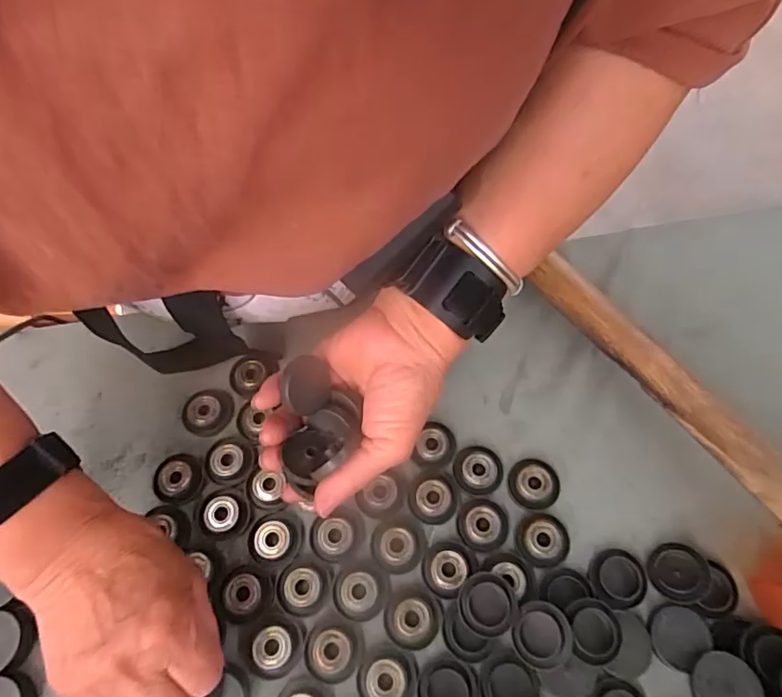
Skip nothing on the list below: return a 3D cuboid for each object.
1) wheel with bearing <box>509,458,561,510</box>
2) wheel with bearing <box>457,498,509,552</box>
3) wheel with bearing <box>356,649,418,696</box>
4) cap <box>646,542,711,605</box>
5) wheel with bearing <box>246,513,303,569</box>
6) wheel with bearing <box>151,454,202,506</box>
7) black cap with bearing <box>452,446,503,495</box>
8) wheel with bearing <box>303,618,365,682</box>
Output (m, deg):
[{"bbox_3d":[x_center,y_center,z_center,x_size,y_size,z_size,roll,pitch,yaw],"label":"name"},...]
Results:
[{"bbox_3d":[0.092,0.087,0.335,0.032,0.008,0.030,-1,63,2],"label":"wheel with bearing"},{"bbox_3d":[0.057,0.109,0.323,0.030,0.006,0.031,-1,63,2],"label":"wheel with bearing"},{"bbox_3d":[-0.002,0.185,0.289,0.032,0.007,0.030,-1,63,2],"label":"wheel with bearing"},{"bbox_3d":[0.168,0.131,0.306,0.031,0.010,0.031,1,63,31],"label":"cap"},{"bbox_3d":[-0.073,0.118,0.325,0.033,0.011,0.032,-1,63,2],"label":"wheel with bearing"},{"bbox_3d":[-0.141,0.085,0.342,0.030,0.010,0.031,-1,63,2],"label":"wheel with bearing"},{"bbox_3d":[0.057,0.079,0.340,0.030,0.009,0.031,-1,63,2],"label":"black cap with bearing"},{"bbox_3d":[-0.032,0.172,0.296,0.033,0.005,0.031,-1,63,2],"label":"wheel with bearing"}]

